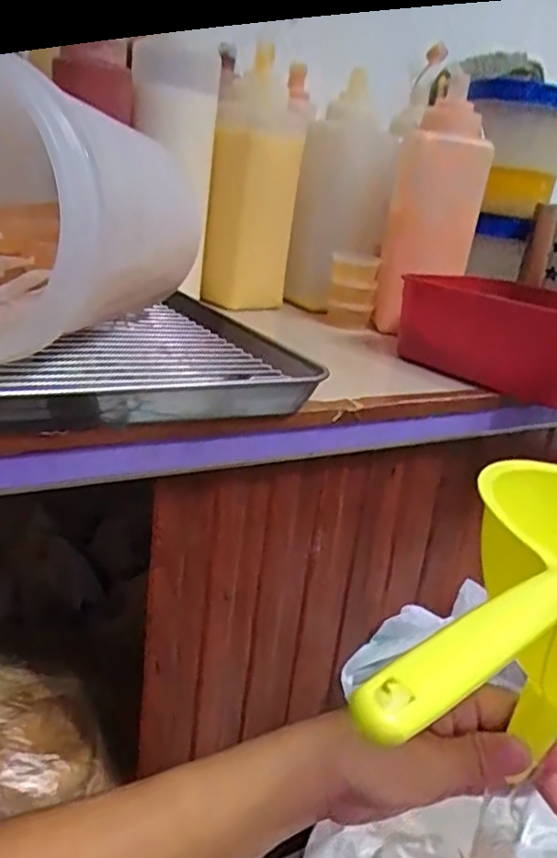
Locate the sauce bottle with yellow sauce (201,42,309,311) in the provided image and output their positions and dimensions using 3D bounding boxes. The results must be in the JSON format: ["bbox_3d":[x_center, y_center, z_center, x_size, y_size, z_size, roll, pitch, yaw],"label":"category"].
[{"bbox_3d":[-0.025,-0.238,0.670,0.087,0.235,0.068,7,20,-3],"label":"sauce bottle with yellow sauce"}]

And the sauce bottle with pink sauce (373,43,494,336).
[{"bbox_3d":[0.150,-0.219,0.663,0.090,0.226,0.068,5,21,-6],"label":"sauce bottle with pink sauce"}]

